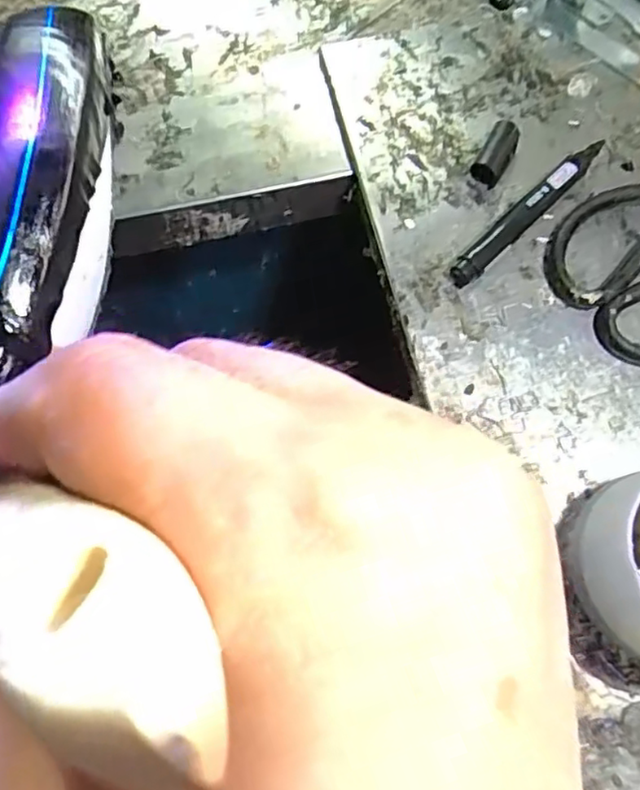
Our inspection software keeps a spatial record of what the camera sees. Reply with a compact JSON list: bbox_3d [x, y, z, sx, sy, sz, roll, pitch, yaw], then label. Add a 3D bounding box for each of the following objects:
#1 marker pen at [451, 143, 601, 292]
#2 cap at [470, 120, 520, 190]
[{"bbox_3d":[0.121,-0.106,0.362,0.126,0.018,0.015,-43,77,-13],"label":"marker pen"},{"bbox_3d":[0.105,-0.143,0.374,0.018,0.015,0.039,28,74,8],"label":"cap"}]

